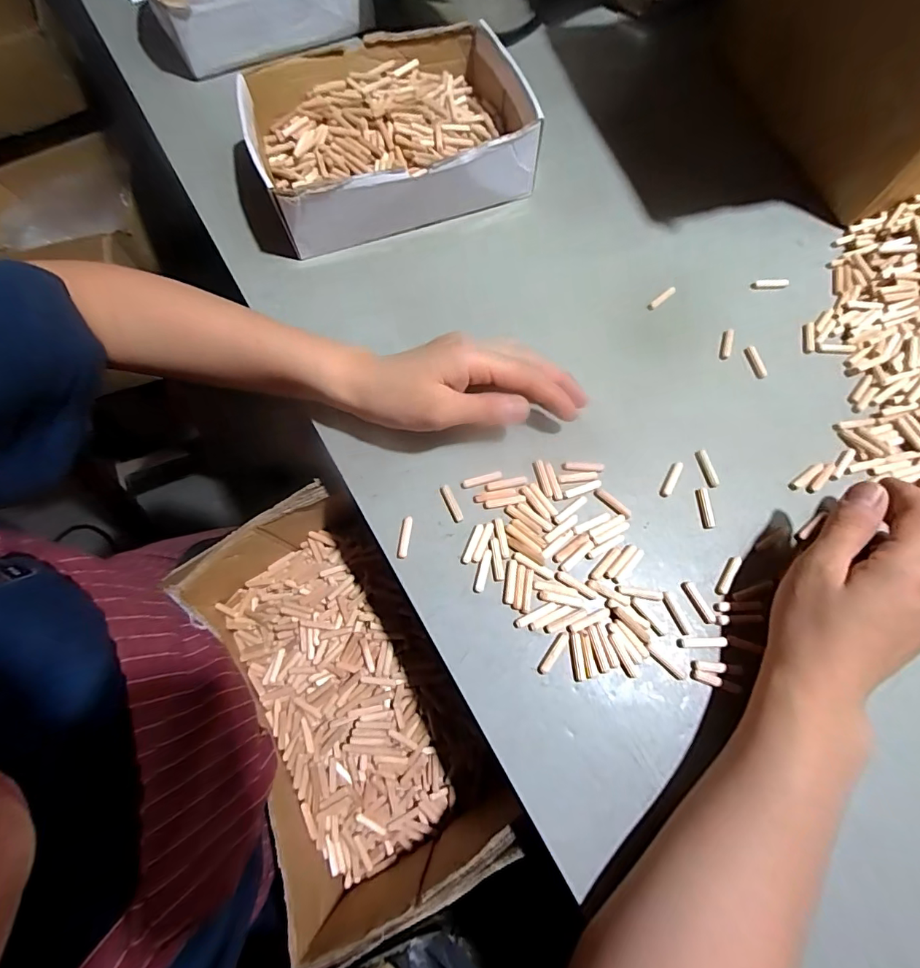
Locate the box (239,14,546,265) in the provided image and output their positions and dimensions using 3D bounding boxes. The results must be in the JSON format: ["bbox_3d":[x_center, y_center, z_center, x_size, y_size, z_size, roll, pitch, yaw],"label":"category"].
[{"bbox_3d":[-0.063,-0.332,0.438,0.242,0.067,0.193,-16,71,-5],"label":"box"}]

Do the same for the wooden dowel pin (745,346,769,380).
[{"bbox_3d":[0.249,-0.102,0.386,0.009,0.005,0.029,-12,70,-3],"label":"wooden dowel pin"}]

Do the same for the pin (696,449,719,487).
[{"bbox_3d":[0.187,-0.012,0.347,0.008,0.006,0.029,-10,70,-2],"label":"pin"}]

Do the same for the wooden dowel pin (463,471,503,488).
[{"bbox_3d":[0.017,-0.003,0.345,0.029,0.004,0.006,-16,71,-5],"label":"wooden dowel pin"}]

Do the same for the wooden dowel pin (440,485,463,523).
[{"bbox_3d":[-0.006,0.014,0.338,0.008,0.007,0.030,-25,72,-8],"label":"wooden dowel pin"}]

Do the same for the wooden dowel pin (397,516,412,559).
[{"bbox_3d":[-0.039,0.039,0.331,0.007,0.005,0.030,7,71,4],"label":"wooden dowel pin"}]

